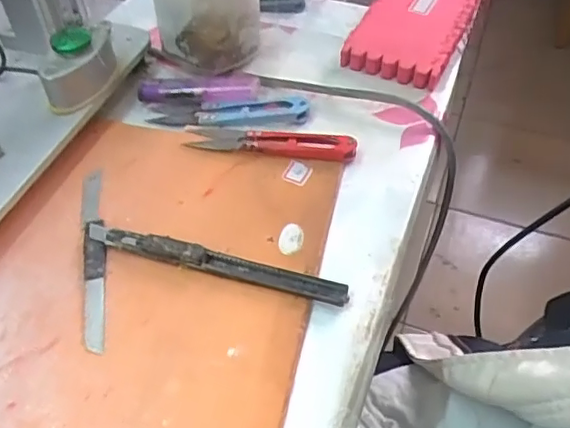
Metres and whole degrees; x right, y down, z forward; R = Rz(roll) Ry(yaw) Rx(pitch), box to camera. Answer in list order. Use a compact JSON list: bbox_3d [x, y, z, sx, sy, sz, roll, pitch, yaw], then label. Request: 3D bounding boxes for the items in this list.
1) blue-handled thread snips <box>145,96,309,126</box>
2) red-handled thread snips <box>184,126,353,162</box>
[{"bbox_3d":[-0.035,-0.066,0.360,0.097,0.007,0.020,-1,51,-1],"label":"blue-handled thread snips"},{"bbox_3d":[-0.009,-0.044,0.343,0.100,0.008,0.020,7,51,5],"label":"red-handled thread snips"}]

